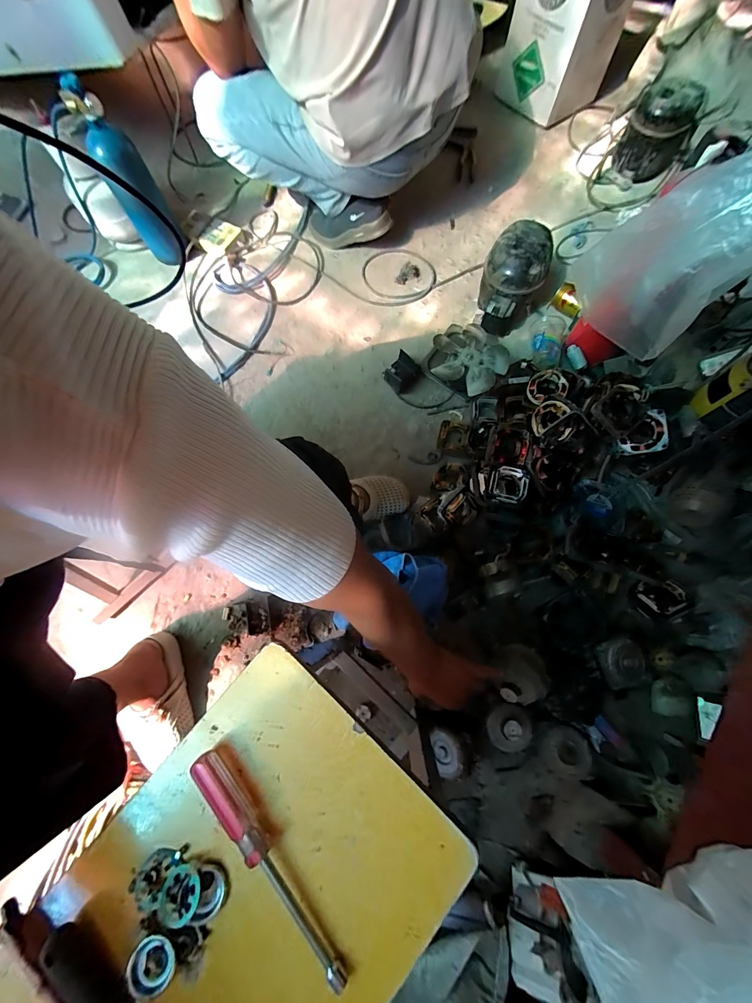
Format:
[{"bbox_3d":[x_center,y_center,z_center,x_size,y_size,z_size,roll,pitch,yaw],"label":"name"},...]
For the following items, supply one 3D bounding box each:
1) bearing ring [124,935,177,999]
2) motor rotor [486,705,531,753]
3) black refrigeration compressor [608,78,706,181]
[{"bbox_3d":[-0.161,0.336,0.254,0.032,0.009,0.030,5,62,4],"label":"bearing ring"},{"bbox_3d":[0.236,0.401,0.617,0.073,0.021,0.076,0,73,0],"label":"motor rotor"},{"bbox_3d":[0.809,-1.063,1.026,0.173,0.192,0.159,30,77,10],"label":"black refrigeration compressor"}]

